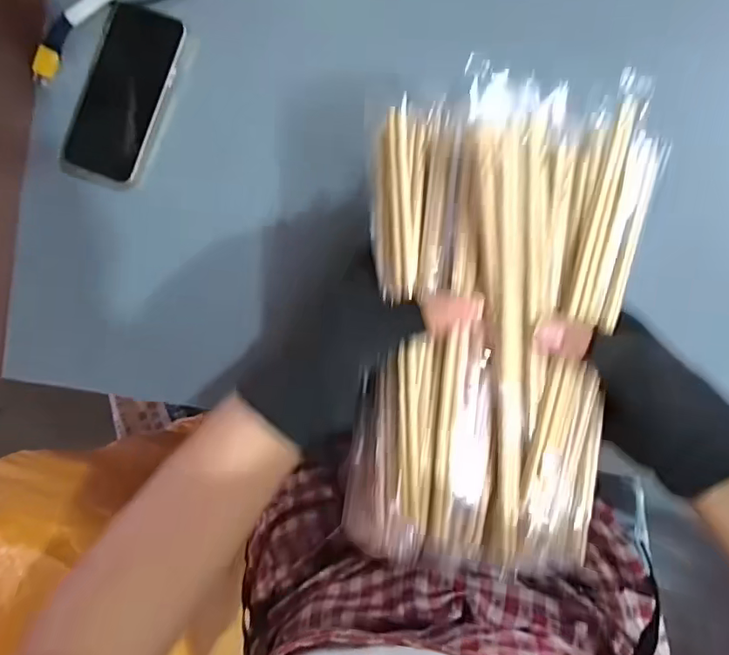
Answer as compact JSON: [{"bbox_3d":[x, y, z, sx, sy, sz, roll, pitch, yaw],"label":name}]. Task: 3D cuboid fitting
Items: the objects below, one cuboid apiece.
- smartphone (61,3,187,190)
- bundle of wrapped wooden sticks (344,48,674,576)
[{"bbox_3d":[-0.213,-0.200,0.458,0.079,0.013,0.150,23,93,9],"label":"smartphone"},{"bbox_3d":[0.074,-0.002,0.306,0.156,0.054,0.278,10,91,9],"label":"bundle of wrapped wooden sticks"}]

